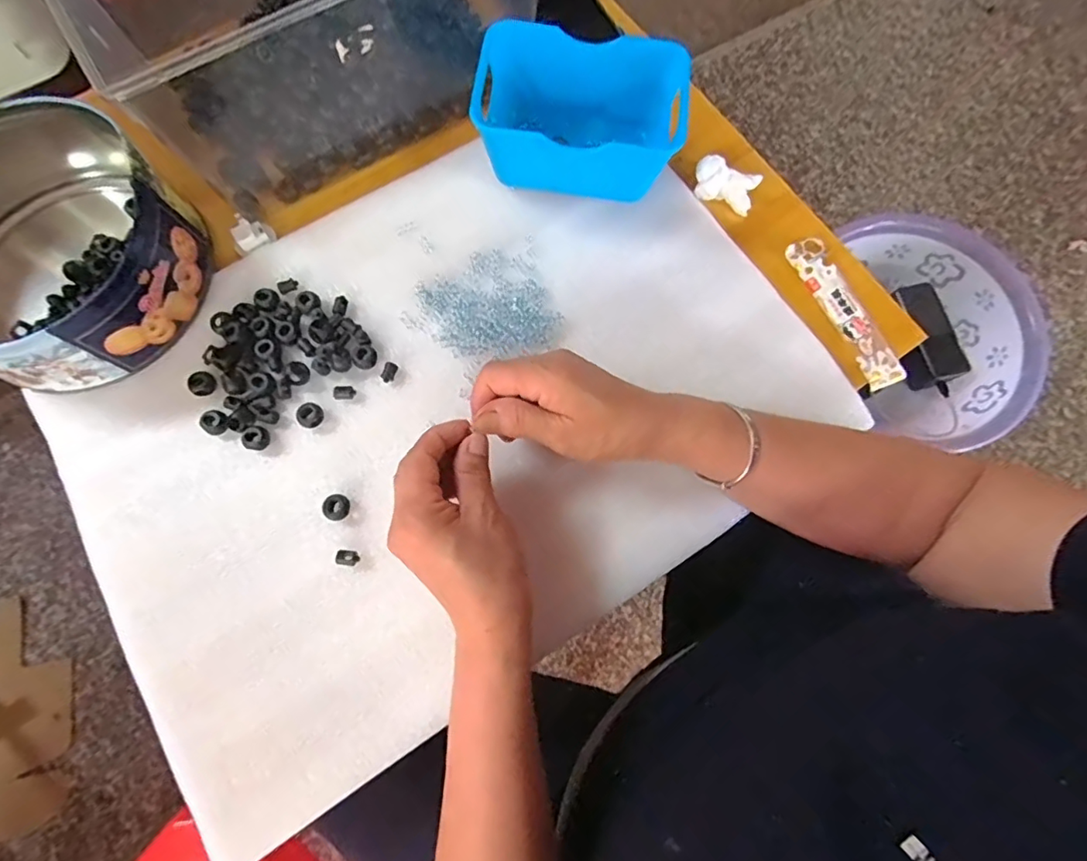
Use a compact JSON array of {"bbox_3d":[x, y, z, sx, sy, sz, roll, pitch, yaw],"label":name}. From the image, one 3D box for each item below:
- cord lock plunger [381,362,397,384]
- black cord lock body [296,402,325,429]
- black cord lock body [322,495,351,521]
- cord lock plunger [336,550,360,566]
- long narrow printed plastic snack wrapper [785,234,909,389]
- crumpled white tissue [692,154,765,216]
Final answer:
[{"bbox_3d":[-0.114,-0.044,0.392,0.009,0.008,0.016,20,77,6],"label":"cord lock plunger"},{"bbox_3d":[-0.168,-0.011,0.381,0.015,0.012,0.018,28,77,6],"label":"black cord lock body"},{"bbox_3d":[-0.143,0.053,0.366,0.015,0.011,0.017,9,75,2],"label":"black cord lock body"},{"bbox_3d":[-0.132,0.086,0.358,0.014,0.006,0.011,4,76,2],"label":"cord lock plunger"},{"bbox_3d":[0.238,-0.095,0.418,0.029,0.011,0.132,-25,77,-7],"label":"long narrow printed plastic snack wrapper"},{"bbox_3d":[0.151,-0.204,0.440,0.052,0.019,0.027,23,76,5],"label":"crumpled white tissue"}]

